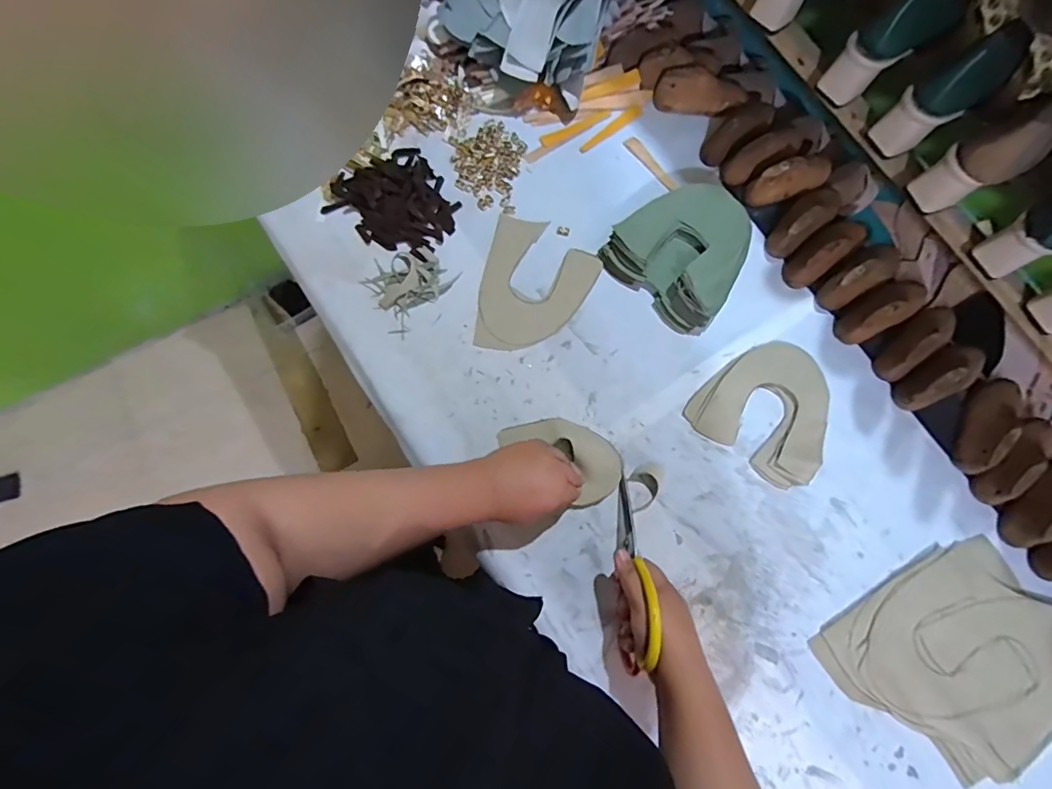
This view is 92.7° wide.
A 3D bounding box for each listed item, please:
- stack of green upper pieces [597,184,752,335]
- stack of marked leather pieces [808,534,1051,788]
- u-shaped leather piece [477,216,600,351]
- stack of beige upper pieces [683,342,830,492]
[{"bbox_3d":[0.213,-0.190,0.672,0.172,0.052,0.160,44,78,9],"label":"stack of green upper pieces"},{"bbox_3d":[0.497,0.301,0.568,0.254,0.017,0.222,-35,79,-10],"label":"stack of marked leather pieces"},{"bbox_3d":[0.015,-0.144,0.682,0.148,0.004,0.192,13,75,1],"label":"u-shaped leather piece"},{"bbox_3d":[0.317,0.012,0.646,0.166,0.008,0.171,36,77,7],"label":"stack of beige upper pieces"}]

